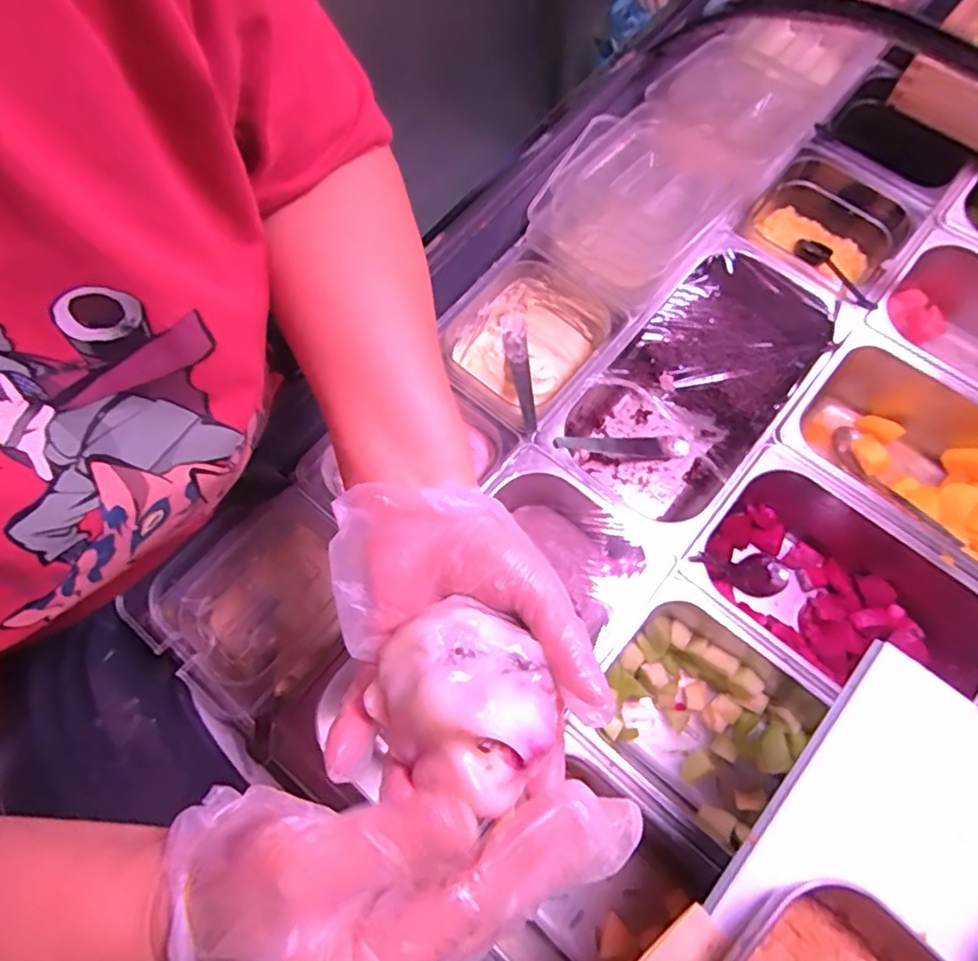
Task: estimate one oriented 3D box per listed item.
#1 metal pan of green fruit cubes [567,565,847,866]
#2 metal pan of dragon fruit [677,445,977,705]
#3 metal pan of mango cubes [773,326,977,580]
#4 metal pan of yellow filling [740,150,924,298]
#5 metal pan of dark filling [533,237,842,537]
[{"bbox_3d":[0.180,0.207,0.530,0.197,0.089,0.168,38,77,13],"label":"metal pan of green fruit cubes"},{"bbox_3d":[0.312,0.114,0.559,0.258,0.102,0.159,38,77,13],"label":"metal pan of dragon fruit"},{"bbox_3d":[0.418,-0.006,0.592,0.257,0.089,0.166,39,77,13],"label":"metal pan of mango cubes"},{"bbox_3d":[0.370,-0.266,0.681,0.147,0.084,0.153,37,77,12],"label":"metal pan of yellow filling"},{"bbox_3d":[0.207,-0.087,0.639,0.165,0.113,0.315,38,77,13],"label":"metal pan of dark filling"}]

